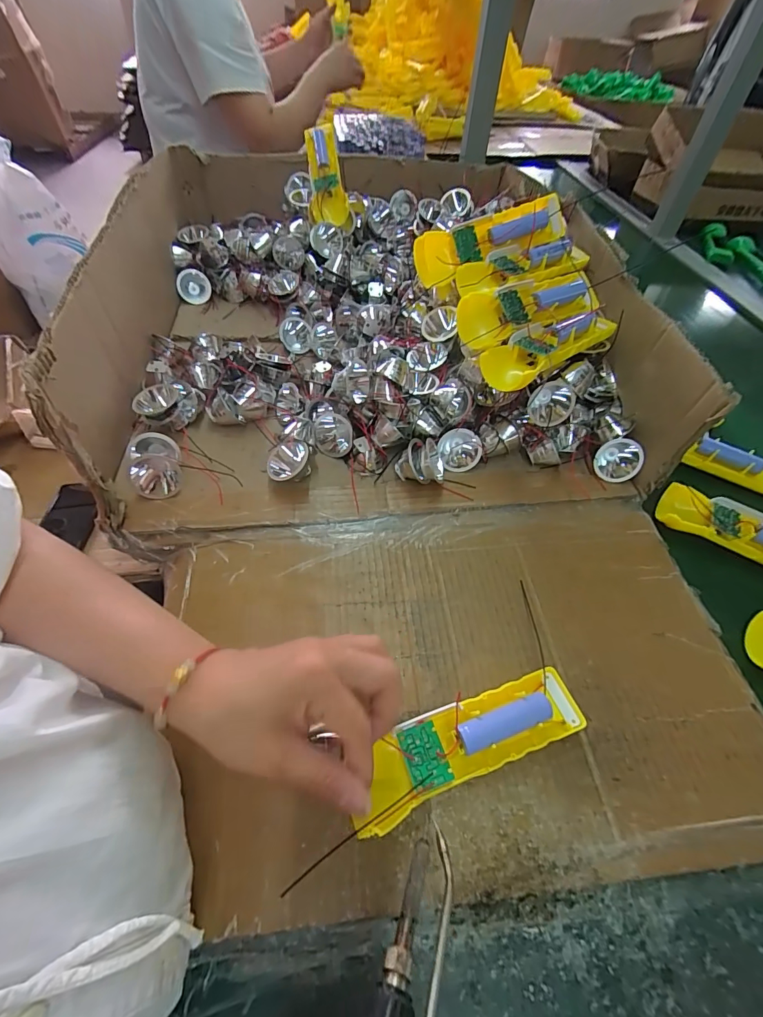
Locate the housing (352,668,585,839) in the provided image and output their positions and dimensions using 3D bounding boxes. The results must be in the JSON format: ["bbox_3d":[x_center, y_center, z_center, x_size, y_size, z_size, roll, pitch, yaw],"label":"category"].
[{"bbox_3d":[0.056,0.146,0.264,0.154,0.021,0.043,-17,54,-16],"label":"housing"}]

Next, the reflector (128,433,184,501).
[{"bbox_3d":[-0.206,-0.038,0.384,0.039,0.040,0.048,-14,54,-12],"label":"reflector"}]

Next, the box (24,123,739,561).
[{"bbox_3d":[-0.023,-0.246,0.503,0.527,0.166,0.538,-8,54,-3],"label":"box"}]

